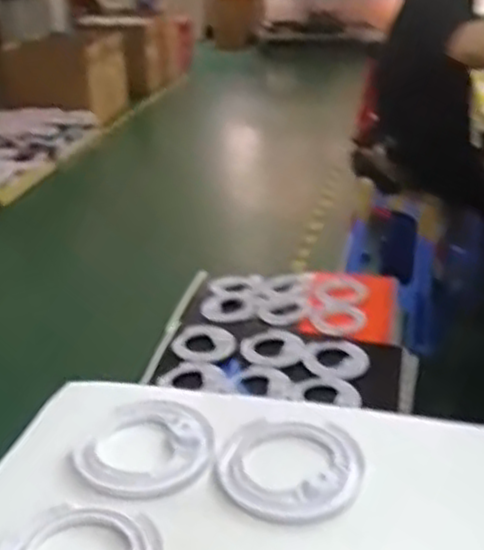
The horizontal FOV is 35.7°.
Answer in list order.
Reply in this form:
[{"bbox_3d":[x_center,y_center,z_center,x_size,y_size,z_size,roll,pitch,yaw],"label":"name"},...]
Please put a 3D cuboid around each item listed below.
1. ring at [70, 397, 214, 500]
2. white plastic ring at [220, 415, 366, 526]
[{"bbox_3d":[-0.092,0.166,0.737,0.131,0.030,0.131,-1,26,1],"label":"ring"},{"bbox_3d":[0.044,0.174,0.691,0.129,0.025,0.112,-9,39,-4],"label":"white plastic ring"}]

